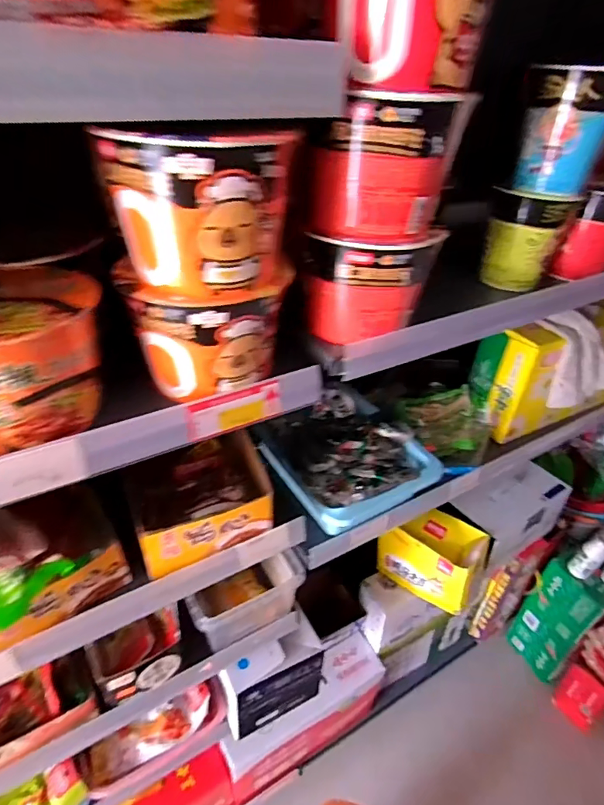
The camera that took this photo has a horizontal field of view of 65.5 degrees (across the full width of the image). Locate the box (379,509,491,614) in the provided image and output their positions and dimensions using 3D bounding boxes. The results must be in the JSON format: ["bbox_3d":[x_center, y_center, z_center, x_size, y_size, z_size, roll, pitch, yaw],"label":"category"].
[{"bbox_3d":[0.272,0.318,0.986,0.199,0.143,0.128,26,43,27],"label":"box"}]

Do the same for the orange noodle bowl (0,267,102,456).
[{"bbox_3d":[-0.214,-0.035,0.361,0.117,0.100,0.112,2,38,-1],"label":"orange noodle bowl"}]

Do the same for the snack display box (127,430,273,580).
[{"bbox_3d":[-0.128,0.099,0.569,0.148,0.074,0.167,-13,41,-20],"label":"snack display box"}]

